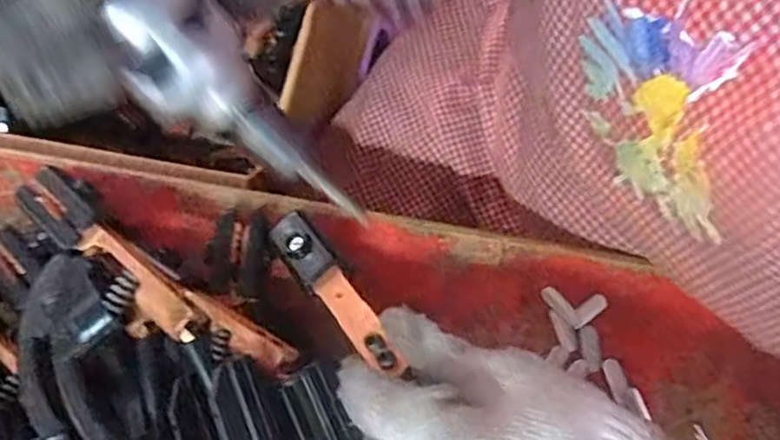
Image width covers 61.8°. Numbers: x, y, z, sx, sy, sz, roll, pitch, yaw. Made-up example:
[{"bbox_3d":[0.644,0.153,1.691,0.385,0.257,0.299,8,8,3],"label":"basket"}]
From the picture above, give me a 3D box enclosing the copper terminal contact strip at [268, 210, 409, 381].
[{"bbox_3d":[-0.025,0.031,0.292,0.017,0.010,0.095,-39,56,-6],"label":"copper terminal contact strip"}]

